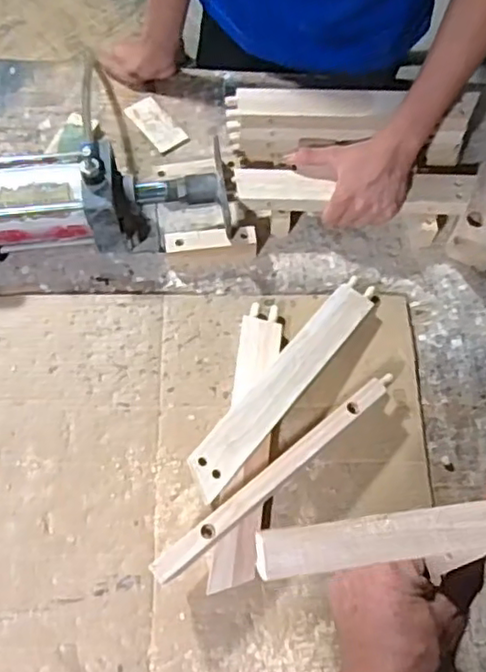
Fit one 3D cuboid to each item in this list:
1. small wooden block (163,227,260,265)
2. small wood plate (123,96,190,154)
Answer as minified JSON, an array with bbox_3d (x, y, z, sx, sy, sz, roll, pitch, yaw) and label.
[{"bbox_3d":[-0.038,-0.107,0.772,0.107,0.040,0.024,-4,67,-5],"label":"small wooden block"},{"bbox_3d":[-0.115,-0.284,0.865,0.047,0.004,0.090,-36,73,-16],"label":"small wood plate"}]

